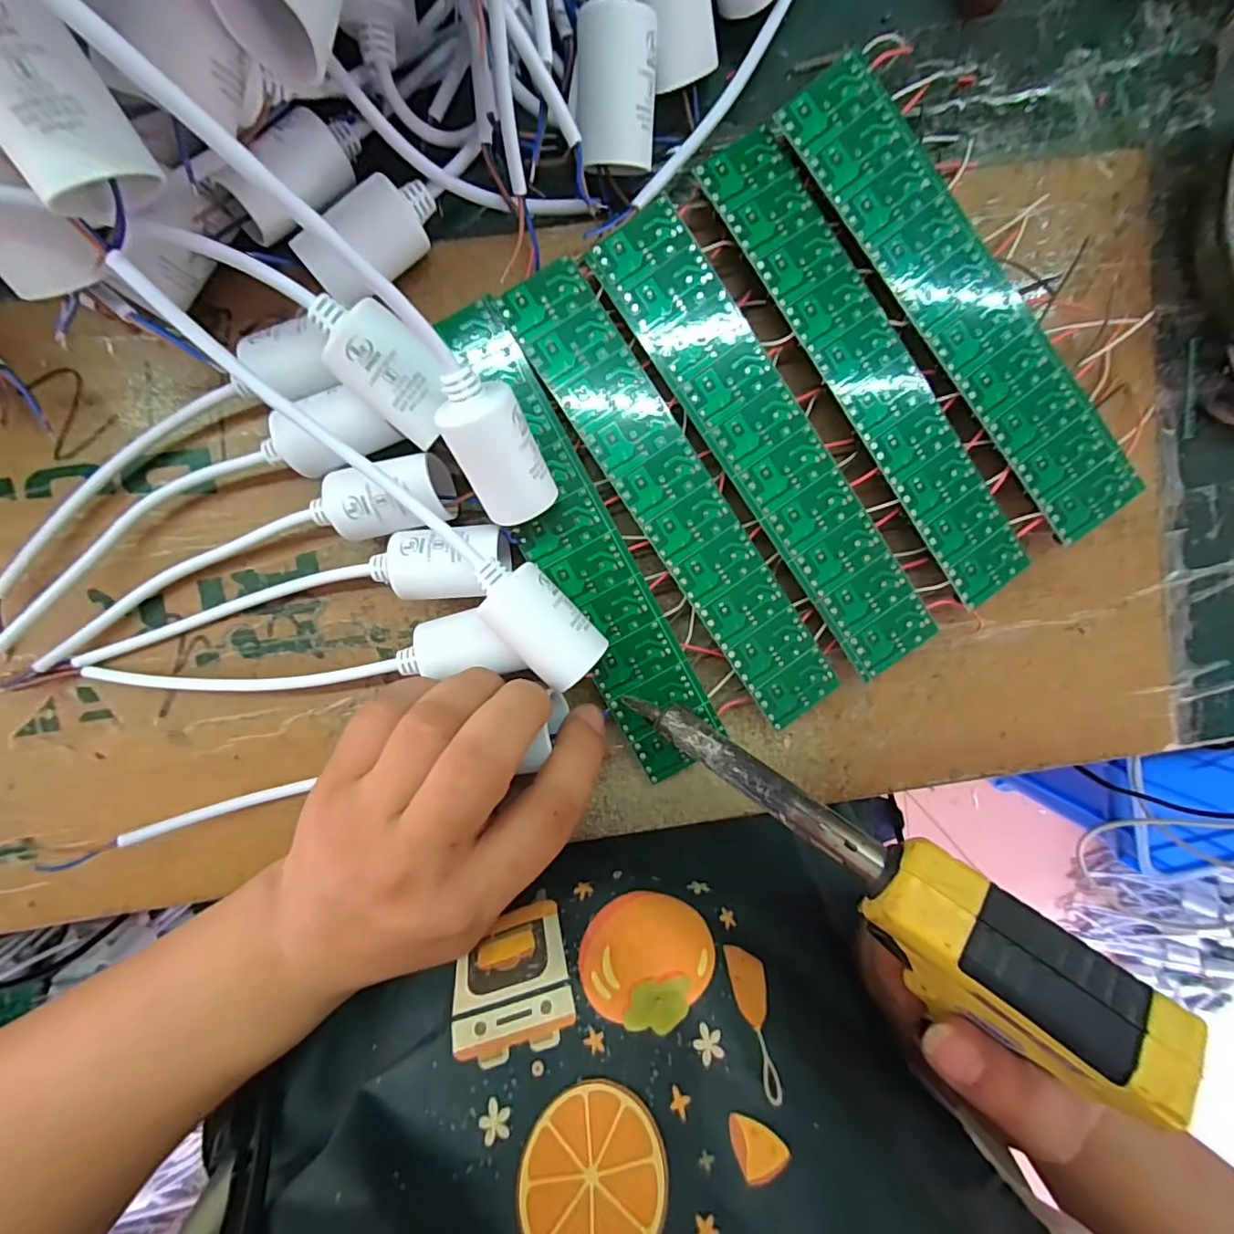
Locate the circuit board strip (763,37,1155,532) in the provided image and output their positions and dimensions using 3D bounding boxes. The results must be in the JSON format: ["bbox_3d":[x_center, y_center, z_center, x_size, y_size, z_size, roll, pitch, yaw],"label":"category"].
[{"bbox_3d":[0.136,-0.120,0.227,0.038,0.021,0.198,-39,96,2],"label":"circuit board strip"}]

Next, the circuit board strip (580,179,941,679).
[{"bbox_3d":[0.062,-0.067,0.223,0.042,0.004,0.199,-34,96,1],"label":"circuit board strip"}]

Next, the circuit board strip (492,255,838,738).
[{"bbox_3d":[0.025,-0.046,0.223,0.036,0.004,0.197,-33,96,2],"label":"circuit board strip"}]

